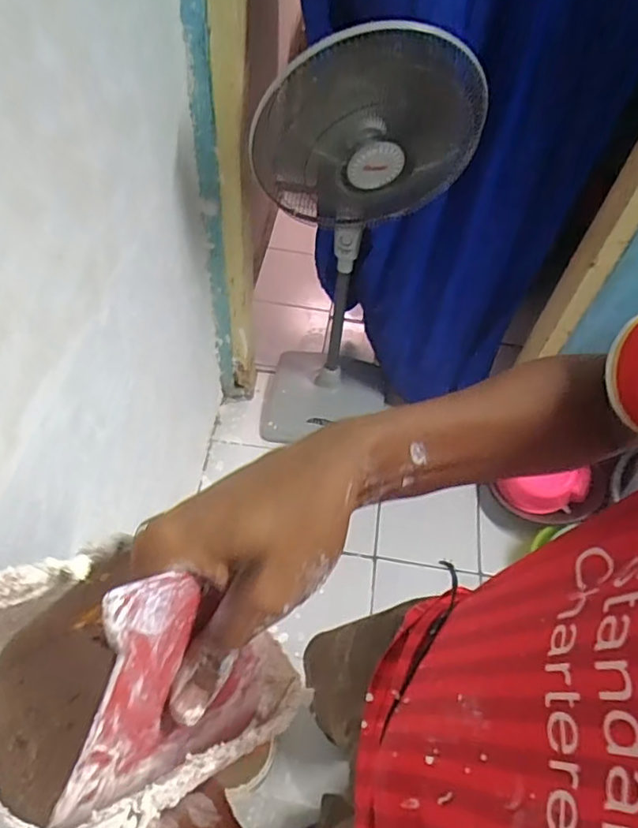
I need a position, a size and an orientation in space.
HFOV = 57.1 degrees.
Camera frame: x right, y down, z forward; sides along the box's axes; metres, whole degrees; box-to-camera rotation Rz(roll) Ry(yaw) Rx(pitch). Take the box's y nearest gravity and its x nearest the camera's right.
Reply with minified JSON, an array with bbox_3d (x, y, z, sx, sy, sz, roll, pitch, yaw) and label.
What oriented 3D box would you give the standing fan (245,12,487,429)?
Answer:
[{"bbox_3d":[0.086,-0.379,1.451,0.386,1.166,0.450,16,57,7],"label":"standing fan"}]

